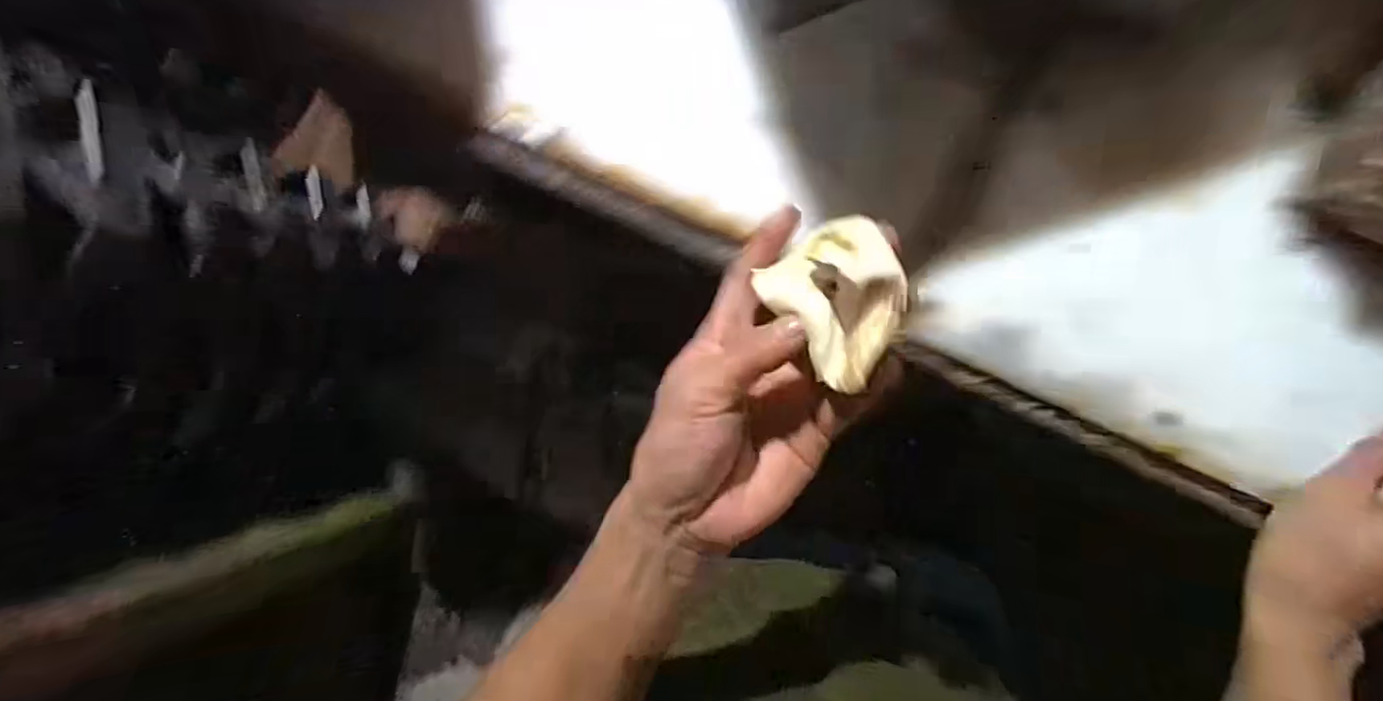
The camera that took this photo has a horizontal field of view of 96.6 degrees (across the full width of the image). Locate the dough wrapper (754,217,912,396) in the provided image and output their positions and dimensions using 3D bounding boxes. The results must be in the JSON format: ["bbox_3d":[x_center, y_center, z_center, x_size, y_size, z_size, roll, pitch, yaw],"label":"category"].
[{"bbox_3d":[0.058,-0.022,0.233,0.051,0.041,0.055,-36,84,7],"label":"dough wrapper"}]

